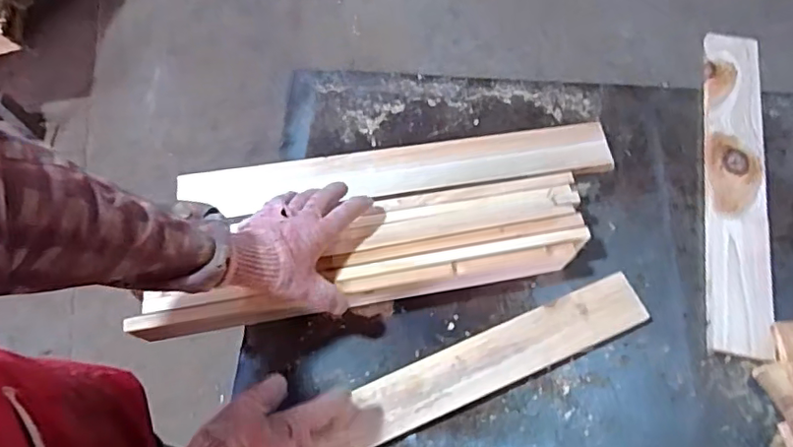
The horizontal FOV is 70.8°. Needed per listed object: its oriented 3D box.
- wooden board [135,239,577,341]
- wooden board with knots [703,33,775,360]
[{"bbox_3d":[-0.040,0.080,0.634,0.488,0.066,0.017,-9,67,-4],"label":"wooden board"},{"bbox_3d":[0.434,-0.055,0.716,0.077,0.022,0.455,11,67,6],"label":"wooden board with knots"}]

